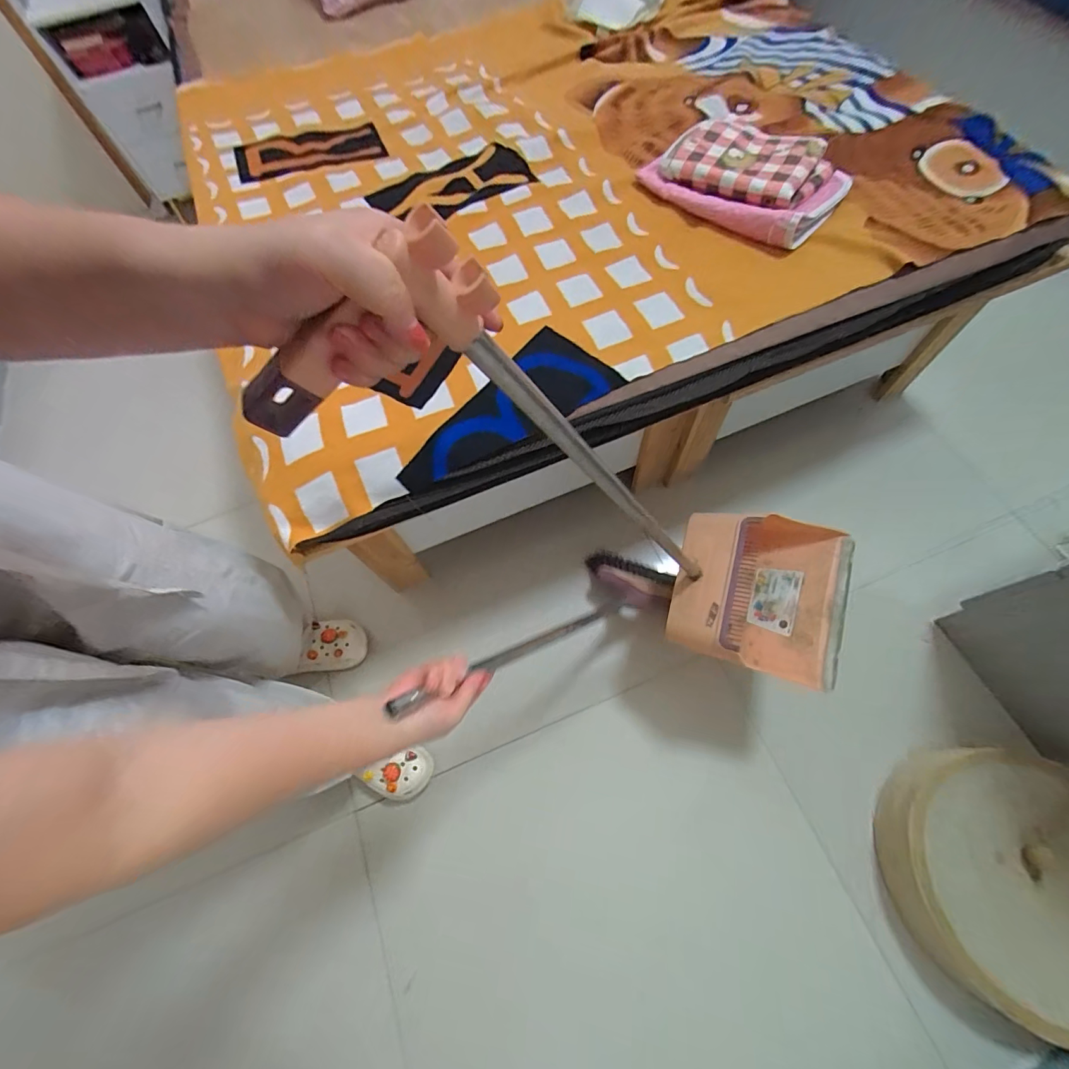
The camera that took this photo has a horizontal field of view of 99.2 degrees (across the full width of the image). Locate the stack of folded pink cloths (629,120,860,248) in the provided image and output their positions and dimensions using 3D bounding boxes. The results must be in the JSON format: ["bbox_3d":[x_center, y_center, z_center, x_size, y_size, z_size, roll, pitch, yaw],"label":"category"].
[{"bbox_3d":[0.393,-0.664,0.831,0.328,0.044,0.243,41,75,16],"label":"stack of folded pink cloths"}]

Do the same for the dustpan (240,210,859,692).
[{"bbox_3d":[0.171,-0.016,0.519,0.240,0.826,0.250,-12,62,36],"label":"dustpan"}]

